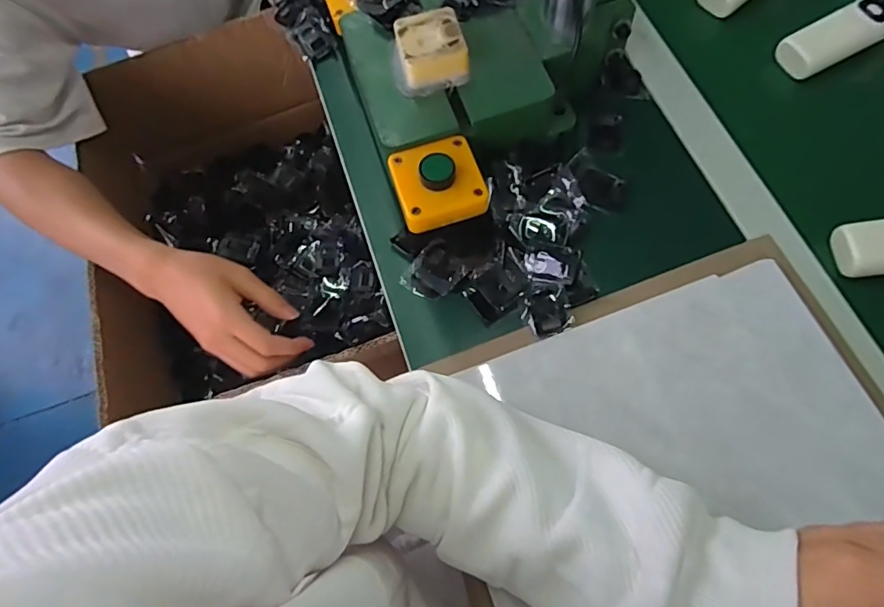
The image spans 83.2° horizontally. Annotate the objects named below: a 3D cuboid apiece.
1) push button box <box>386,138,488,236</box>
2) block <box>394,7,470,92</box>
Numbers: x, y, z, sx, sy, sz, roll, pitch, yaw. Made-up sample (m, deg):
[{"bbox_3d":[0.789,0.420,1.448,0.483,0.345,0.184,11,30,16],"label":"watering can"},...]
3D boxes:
[{"bbox_3d":[-0.003,-0.095,0.412,0.069,0.051,0.070,-19,70,-2],"label":"push button box"},{"bbox_3d":[-0.008,-0.215,0.422,0.053,0.023,0.061,-15,70,-1],"label":"block"}]

